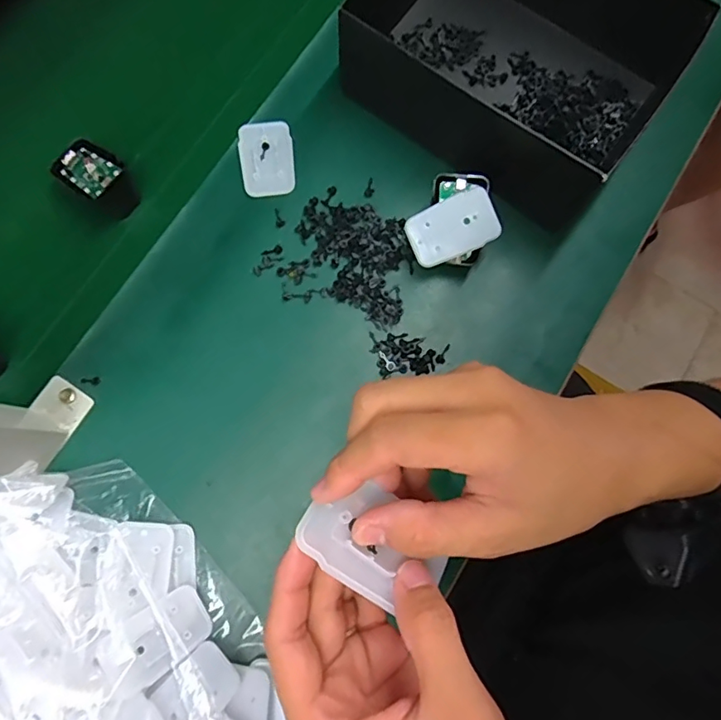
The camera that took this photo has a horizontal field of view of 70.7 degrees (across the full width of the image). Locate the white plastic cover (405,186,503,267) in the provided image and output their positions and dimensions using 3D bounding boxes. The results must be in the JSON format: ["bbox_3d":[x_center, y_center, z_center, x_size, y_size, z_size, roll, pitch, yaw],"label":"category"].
[{"bbox_3d":[0.072,-0.104,0.400,0.069,0.004,0.044,-24,91,7],"label":"white plastic cover"}]

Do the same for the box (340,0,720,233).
[{"bbox_3d":[0.120,-0.260,0.423,0.253,0.083,0.189,35,79,7],"label":"box"}]

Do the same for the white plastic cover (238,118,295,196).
[{"bbox_3d":[-0.080,-0.171,0.434,0.045,0.006,0.067,-7,77,-2],"label":"white plastic cover"}]

